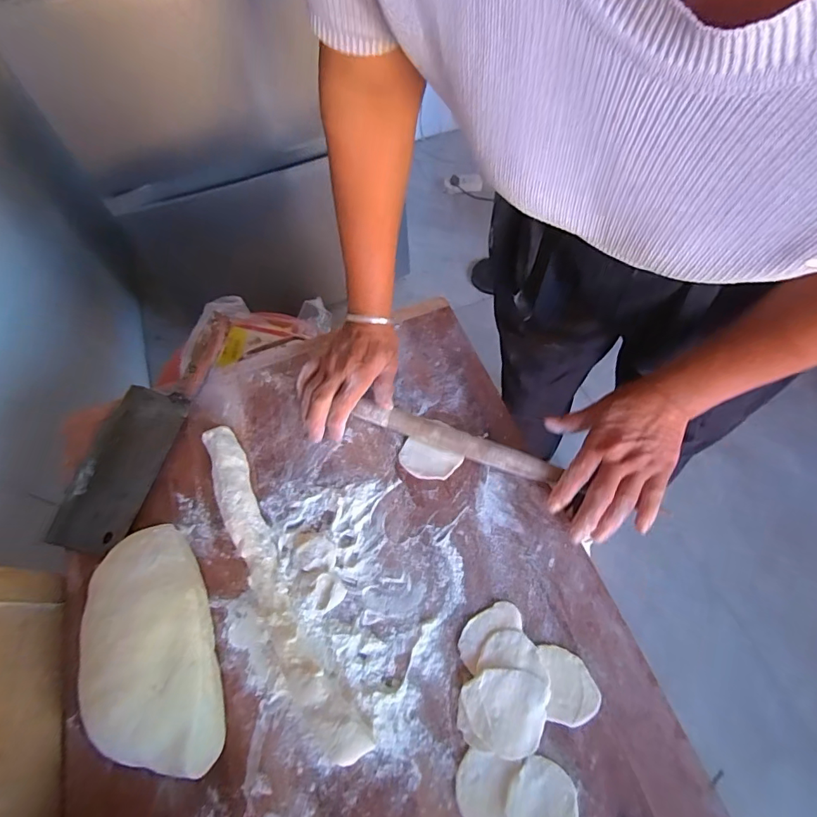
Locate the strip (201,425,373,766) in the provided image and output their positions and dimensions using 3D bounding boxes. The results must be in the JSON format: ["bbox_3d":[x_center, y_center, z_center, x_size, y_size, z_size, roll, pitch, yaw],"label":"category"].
[{"bbox_3d":[-0.133,0.154,0.437,0.045,0.028,0.330,-28,64,-12],"label":"strip"}]

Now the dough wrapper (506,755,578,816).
[{"bbox_3d":[0.102,0.305,0.355,0.051,0.004,0.059,0,61,3],"label":"dough wrapper"}]

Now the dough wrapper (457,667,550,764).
[{"bbox_3d":[0.077,0.247,0.380,0.067,0.009,0.061,13,63,10],"label":"dough wrapper"}]

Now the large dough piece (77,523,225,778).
[{"bbox_3d":[-0.226,0.207,0.404,0.108,0.054,0.207,-21,62,-9],"label":"large dough piece"}]

